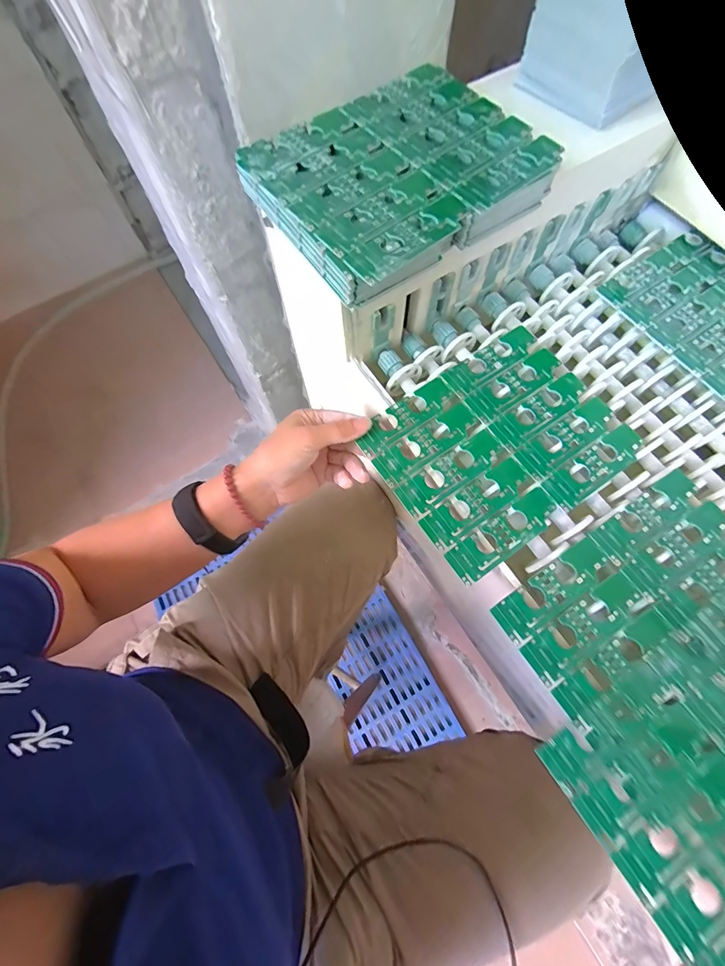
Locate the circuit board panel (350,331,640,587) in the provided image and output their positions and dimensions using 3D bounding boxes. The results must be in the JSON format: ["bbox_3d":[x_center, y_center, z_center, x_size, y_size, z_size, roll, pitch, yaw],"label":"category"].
[{"bbox_3d":[0.121,-0.038,0.360,0.207,0.008,0.165,-33,74,-12],"label":"circuit board panel"}]

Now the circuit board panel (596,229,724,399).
[{"bbox_3d":[0.355,-0.180,0.410,0.150,0.010,0.167,-33,72,-12],"label":"circuit board panel"}]

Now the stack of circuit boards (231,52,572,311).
[{"bbox_3d":[0.029,-0.251,0.324,0.210,0.025,0.170,-36,75,-13],"label":"stack of circuit boards"}]

